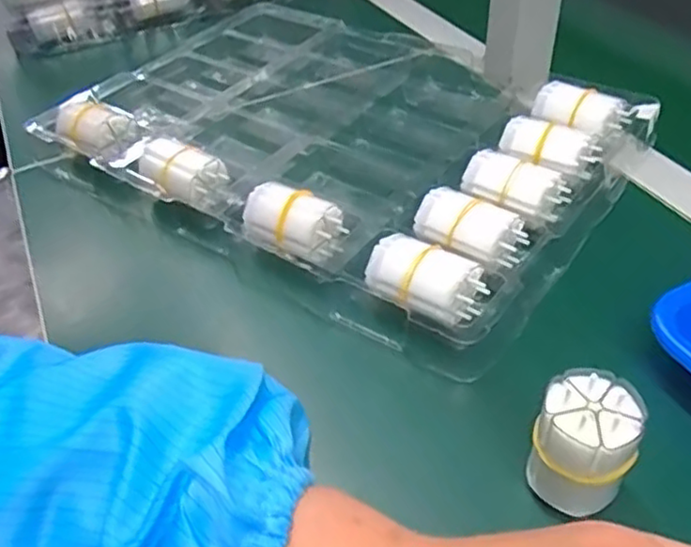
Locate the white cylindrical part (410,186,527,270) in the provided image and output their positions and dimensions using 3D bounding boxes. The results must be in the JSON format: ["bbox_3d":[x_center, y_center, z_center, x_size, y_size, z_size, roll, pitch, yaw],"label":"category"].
[{"bbox_3d":[0.074,-0.028,0.399,0.064,0.028,0.030,20,48,23],"label":"white cylindrical part"}]

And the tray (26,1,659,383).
[{"bbox_3d":[-0.006,-0.113,0.517,0.410,0.052,0.292,27,51,28],"label":"tray"}]

